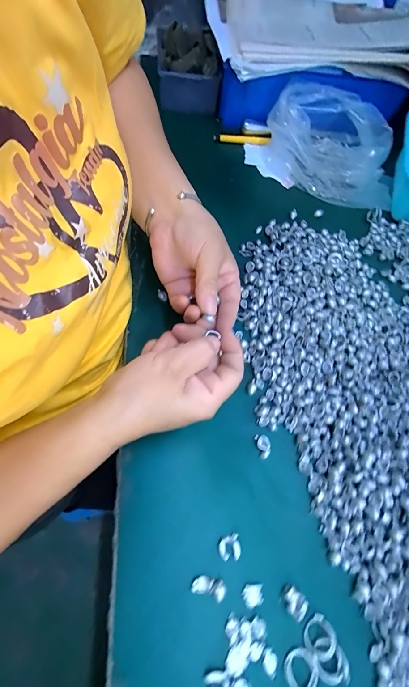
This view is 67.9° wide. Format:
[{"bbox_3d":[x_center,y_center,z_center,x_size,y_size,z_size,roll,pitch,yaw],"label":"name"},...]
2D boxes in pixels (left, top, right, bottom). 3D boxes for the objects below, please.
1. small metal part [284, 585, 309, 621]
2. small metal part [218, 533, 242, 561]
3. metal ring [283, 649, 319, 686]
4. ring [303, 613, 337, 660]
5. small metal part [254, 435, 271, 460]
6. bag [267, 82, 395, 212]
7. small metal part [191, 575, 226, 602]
[{"bbox_3d":[0.065,0.189,0.221,0.017,0.008,0.015,38,65,13],"label":"small metal part"},{"bbox_3d":[0.019,0.158,0.236,0.016,0.007,0.017,3,63,-5],"label":"small metal part"},{"bbox_3d":[0.066,0.222,0.205,0.022,0.004,0.024,3,63,-5],"label":"metal ring"},{"bbox_3d":[0.081,0.208,0.214,0.022,0.004,0.020,3,63,-5],"label":"ring"},{"bbox_3d":[0.053,0.091,0.271,0.011,0.007,0.020,-13,65,-13],"label":"small metal part"},{"bbox_3d":[0.189,-0.290,0.437,0.203,0.069,0.131,36,65,12],"label":"bag"},{"bbox_3d":[0.003,0.178,0.222,0.025,0.007,0.013,19,63,3],"label":"small metal part"}]

